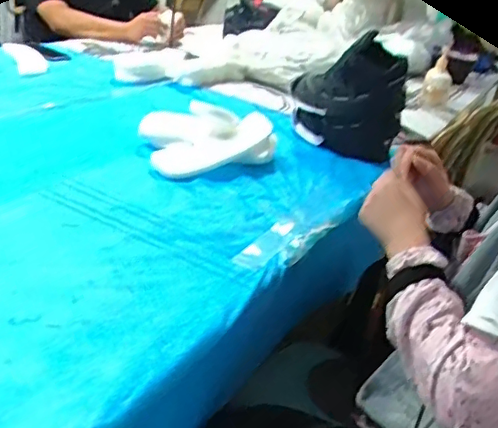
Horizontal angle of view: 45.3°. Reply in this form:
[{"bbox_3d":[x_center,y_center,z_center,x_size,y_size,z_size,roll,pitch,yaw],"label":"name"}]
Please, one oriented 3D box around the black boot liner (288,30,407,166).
[{"bbox_3d":[0.197,-0.221,1.167,0.085,0.251,0.262,-8,30,-29],"label":"black boot liner"}]

